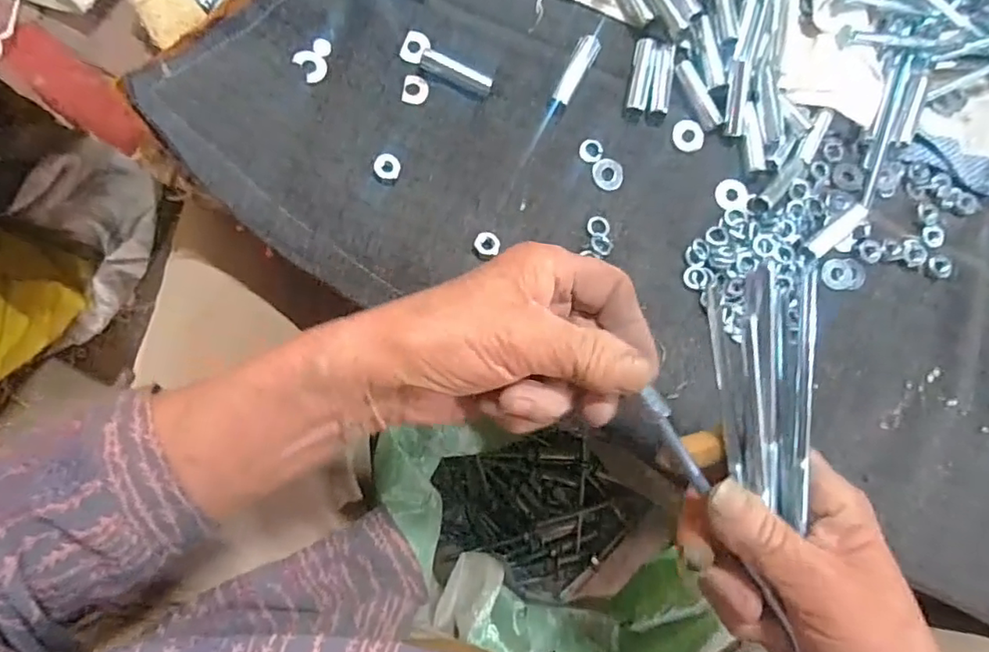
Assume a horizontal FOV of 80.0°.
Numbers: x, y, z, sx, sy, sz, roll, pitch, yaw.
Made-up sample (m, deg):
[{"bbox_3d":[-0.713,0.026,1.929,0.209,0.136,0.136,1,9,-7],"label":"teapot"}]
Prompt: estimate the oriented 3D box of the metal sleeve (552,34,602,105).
[{"bbox_3d":[0.048,-0.150,0.343,0.013,0.007,0.044,29,80,-2],"label":"metal sleeve"}]

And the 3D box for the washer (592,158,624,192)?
[{"bbox_3d":[0.067,-0.089,0.345,0.018,0.004,0.019,1,82,-7],"label":"washer"}]

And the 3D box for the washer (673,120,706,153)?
[{"bbox_3d":[0.117,-0.114,0.355,0.020,0.005,0.017,45,80,0],"label":"washer"}]

